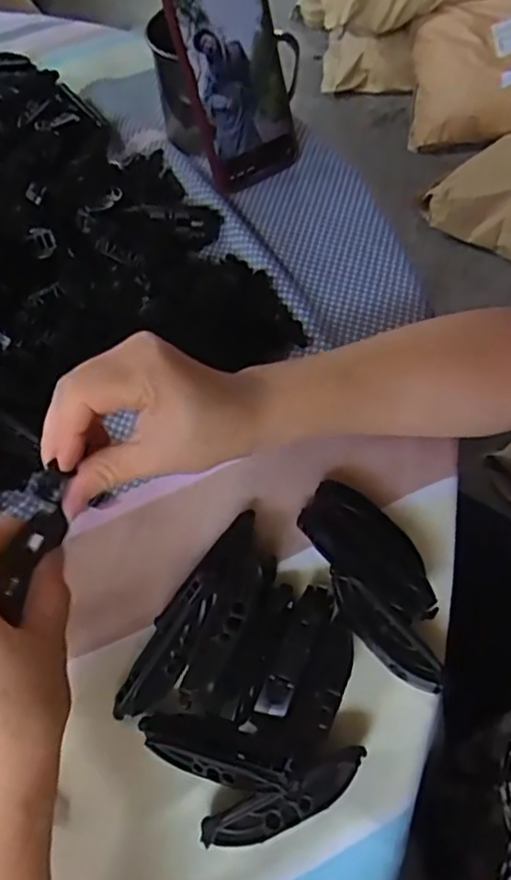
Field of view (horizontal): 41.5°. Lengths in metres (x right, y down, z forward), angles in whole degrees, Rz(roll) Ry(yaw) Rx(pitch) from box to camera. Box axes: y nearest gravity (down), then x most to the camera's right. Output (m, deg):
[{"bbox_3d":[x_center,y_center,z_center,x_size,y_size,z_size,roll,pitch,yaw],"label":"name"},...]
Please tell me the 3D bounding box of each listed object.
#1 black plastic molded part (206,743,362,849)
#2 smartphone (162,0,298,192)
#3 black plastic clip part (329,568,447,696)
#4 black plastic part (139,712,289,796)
[{"bbox_3d":[0.015,0.163,0.303,0.080,0.015,0.019,-21,59,-9],"label":"black plastic molded part"},{"bbox_3d":[-0.014,-0.269,0.492,0.075,0.151,0.016,-28,39,-11],"label":"smartphone"},{"bbox_3d":[0.064,0.098,0.345,0.021,0.015,0.074,-38,63,-19],"label":"black plastic clip part"},{"bbox_3d":[-0.019,0.143,0.315,0.078,0.019,0.026,7,57,28],"label":"black plastic part"}]

